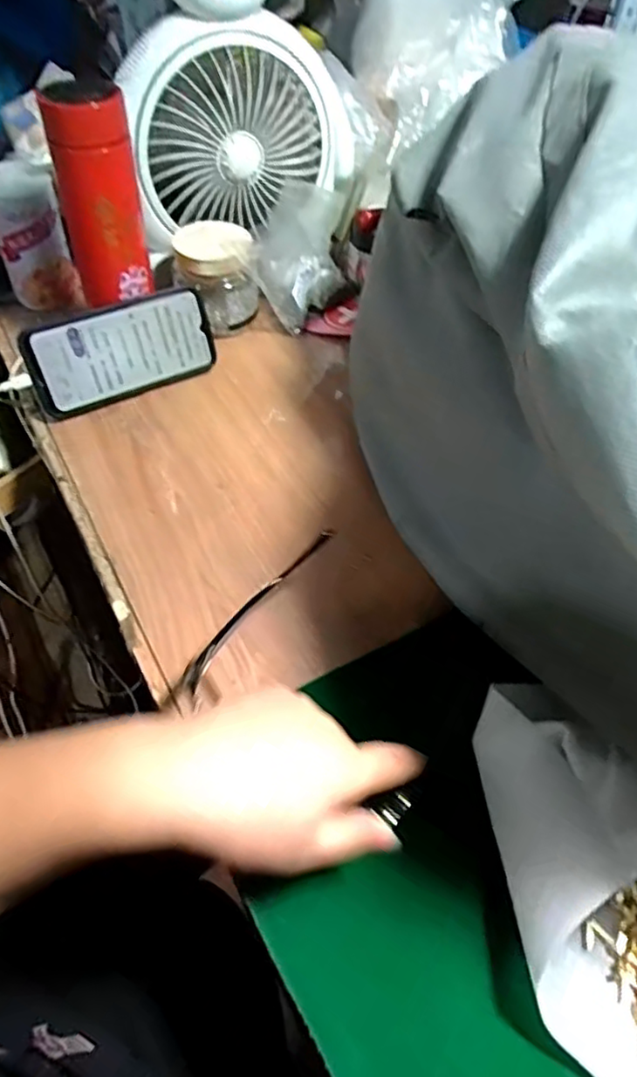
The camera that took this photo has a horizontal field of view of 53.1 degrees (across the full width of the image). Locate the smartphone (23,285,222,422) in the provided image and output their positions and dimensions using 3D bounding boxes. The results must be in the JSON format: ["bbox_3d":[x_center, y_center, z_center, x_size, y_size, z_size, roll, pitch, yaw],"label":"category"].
[{"bbox_3d":[-0.177,-0.171,0.585,0.167,0.081,0.013,-25,31,-22],"label":"smartphone"}]

